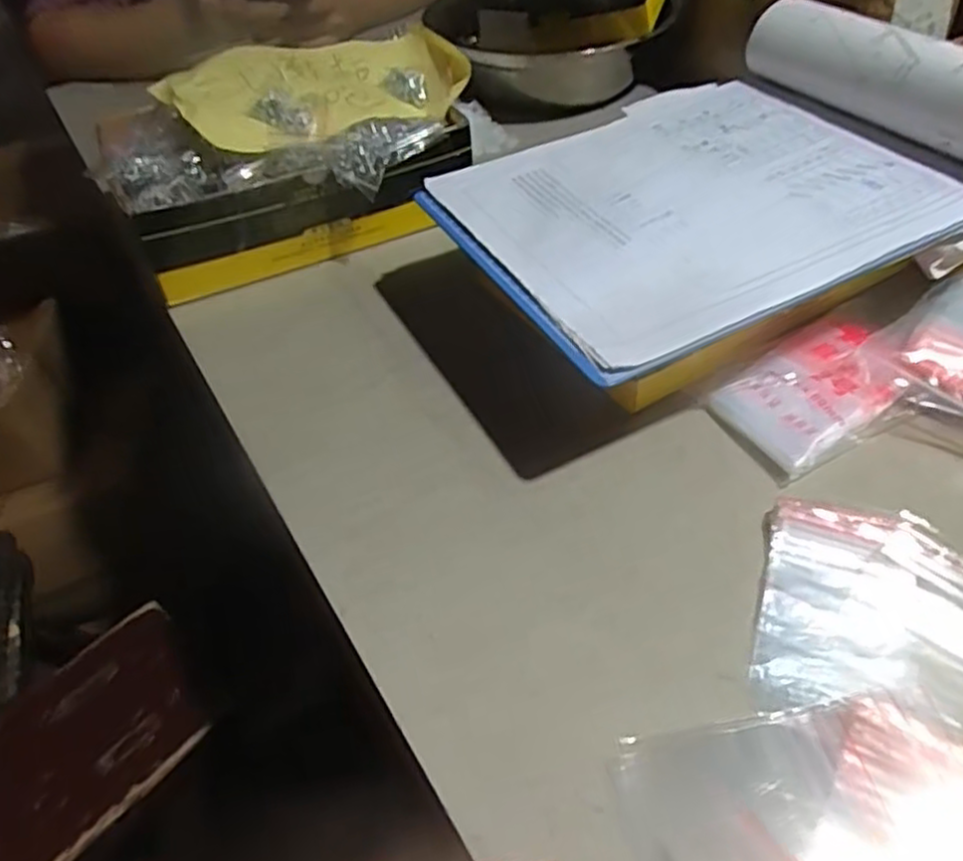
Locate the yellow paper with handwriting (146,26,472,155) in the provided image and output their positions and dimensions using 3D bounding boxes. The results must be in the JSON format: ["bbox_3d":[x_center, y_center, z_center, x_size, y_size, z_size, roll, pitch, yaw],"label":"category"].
[{"bbox_3d":[-0.116,-0.259,0.552,0.226,0.042,0.145,-30,50,-22],"label":"yellow paper with handwriting"}]

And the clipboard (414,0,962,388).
[{"bbox_3d":[0.136,-0.157,0.411,0.294,0.067,0.230,-23,49,-19],"label":"clipboard"}]

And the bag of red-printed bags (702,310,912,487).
[{"bbox_3d":[0.188,-0.022,0.408,0.109,0.028,0.069,-26,50,-21],"label":"bag of red-printed bags"}]

